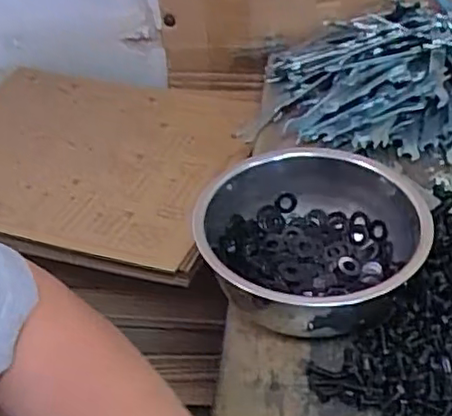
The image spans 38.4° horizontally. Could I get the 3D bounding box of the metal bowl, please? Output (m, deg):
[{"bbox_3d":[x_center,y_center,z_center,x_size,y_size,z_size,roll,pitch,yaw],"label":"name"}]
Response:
[{"bbox_3d":[0.061,0.024,0.498,0.170,0.061,0.168,-3,40,3],"label":"metal bowl"}]

